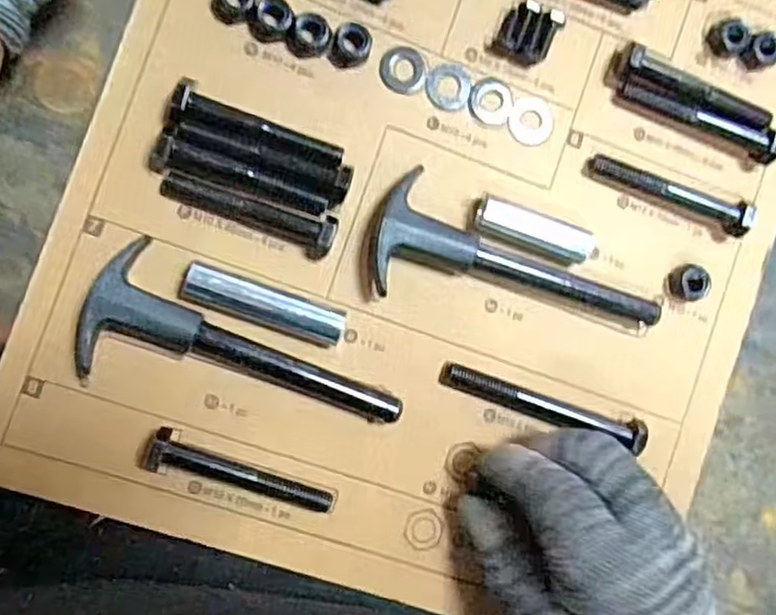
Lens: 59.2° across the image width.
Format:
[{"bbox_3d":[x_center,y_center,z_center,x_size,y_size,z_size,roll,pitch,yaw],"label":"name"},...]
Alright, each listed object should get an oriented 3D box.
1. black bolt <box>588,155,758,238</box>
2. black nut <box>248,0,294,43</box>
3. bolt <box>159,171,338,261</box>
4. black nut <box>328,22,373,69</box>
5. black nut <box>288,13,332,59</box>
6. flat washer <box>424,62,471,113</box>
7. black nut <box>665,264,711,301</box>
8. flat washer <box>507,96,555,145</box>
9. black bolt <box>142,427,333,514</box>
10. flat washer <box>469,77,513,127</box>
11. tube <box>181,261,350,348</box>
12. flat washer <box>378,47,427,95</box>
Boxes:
[{"bbox_3d":[0.128,-0.051,0.306,0.078,0.013,0.016,20,88,-9],"label":"black bolt"},{"bbox_3d":[-0.048,-0.119,0.282,0.016,0.007,0.017,0,91,-9],"label":"black nut"},{"bbox_3d":[-0.057,-0.038,0.277,0.071,0.015,0.016,17,88,-9],"label":"bolt"},{"bbox_3d":[-0.016,-0.110,0.287,0.015,0.008,0.016,25,87,-9],"label":"black nut"},{"bbox_3d":[-0.033,-0.113,0.284,0.018,0.008,0.016,-15,93,-9],"label":"black nut"},{"bbox_3d":[0.027,-0.096,0.296,0.019,0.004,0.021,11,89,-9],"label":"flat washer"},{"bbox_3d":[0.135,-0.011,0.308,0.016,0.010,0.016,-4,91,-9],"label":"black nut"},{"bbox_3d":[0.064,-0.083,0.301,0.022,0.004,0.021,0,91,-9],"label":"flat washer"},{"bbox_3d":[-0.059,0.067,0.278,0.075,0.013,0.016,19,88,-9],"label":"black bolt"},{"bbox_3d":[0.046,-0.090,0.299,0.019,0.004,0.021,11,89,-9],"label":"flat washer"},{"bbox_3d":[-0.050,-0.001,0.279,0.065,0.013,0.015,19,88,-9],"label":"tube"},{"bbox_3d":[0.007,-0.102,0.293,0.019,0.004,0.020,0,91,-9],"label":"flat washer"}]

